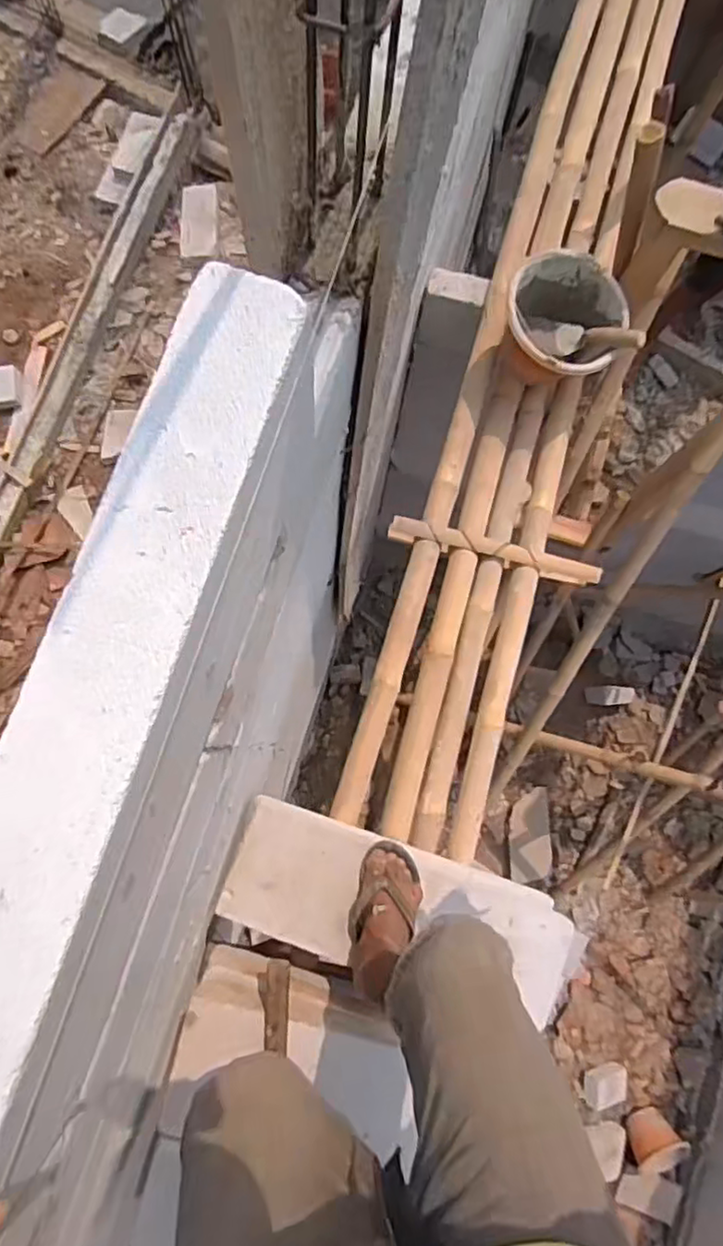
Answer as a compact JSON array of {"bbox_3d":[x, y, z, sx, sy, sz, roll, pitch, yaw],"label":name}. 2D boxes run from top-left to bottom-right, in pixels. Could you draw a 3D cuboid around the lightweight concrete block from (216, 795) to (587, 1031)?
[{"bbox_3d":[0.079,0.510,1.150,0.623,0.083,0.212,19,80,1],"label":"lightweight concrete block"}]

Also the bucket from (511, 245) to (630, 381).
[{"bbox_3d":[0.419,-0.625,1.409,0.247,0.210,0.259,22,80,2],"label":"bucket"}]

